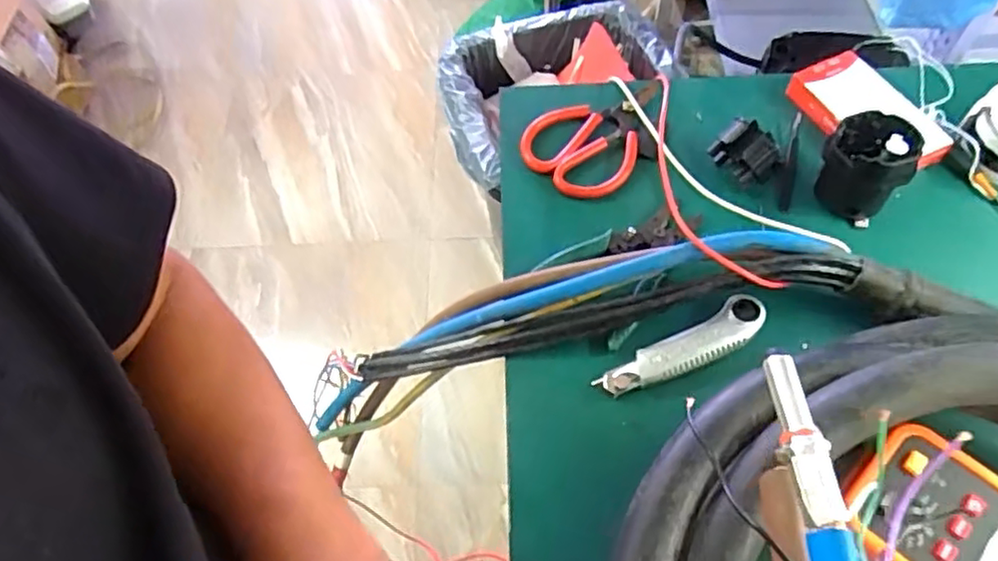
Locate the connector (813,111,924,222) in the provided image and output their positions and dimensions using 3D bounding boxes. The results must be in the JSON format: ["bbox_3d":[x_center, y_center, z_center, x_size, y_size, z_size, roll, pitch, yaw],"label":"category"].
[{"bbox_3d":[0.336,-0.111,0.597,0.069,0.072,0.070,-1,60,2],"label":"connector"}]

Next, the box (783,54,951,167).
[{"bbox_3d":[0.378,-0.172,0.667,0.093,0.026,0.142,-21,61,-9],"label":"box"}]

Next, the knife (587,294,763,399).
[{"bbox_3d":[0.156,0.055,0.542,0.152,0.012,0.034,-24,62,-10],"label":"knife"}]

